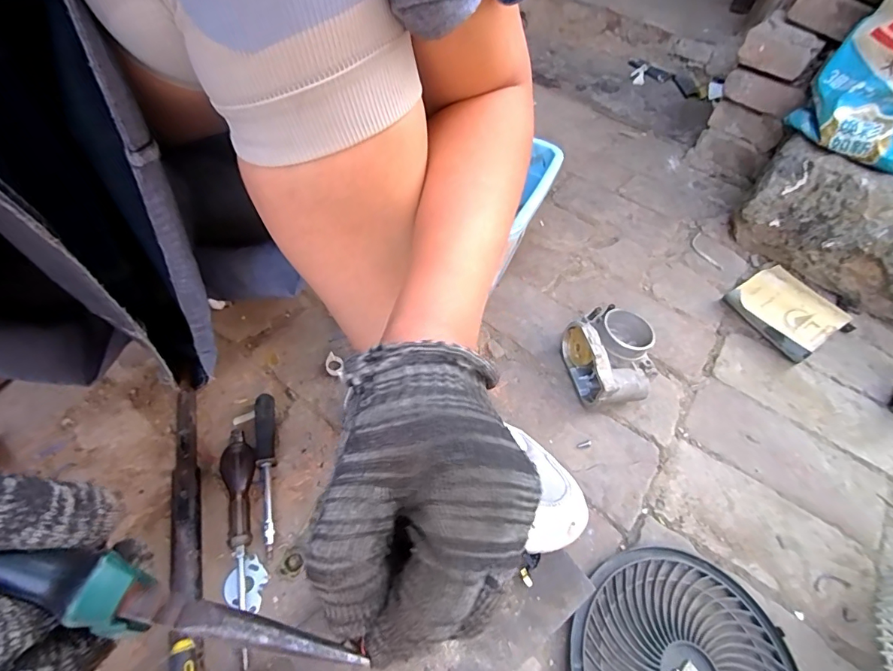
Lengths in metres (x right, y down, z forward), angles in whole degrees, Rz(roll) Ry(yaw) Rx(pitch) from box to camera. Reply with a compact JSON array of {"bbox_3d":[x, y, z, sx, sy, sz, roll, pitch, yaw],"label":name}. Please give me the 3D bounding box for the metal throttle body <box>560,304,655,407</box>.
[{"bbox_3d":[0.209,0.029,0.573,0.102,0.069,0.133,2,50,-7],"label":"metal throttle body"}]

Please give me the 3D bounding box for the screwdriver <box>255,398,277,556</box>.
[{"bbox_3d":[-0.189,0.141,0.467,0.020,0.022,0.169,-7,51,-13],"label":"screwdriver"}]

